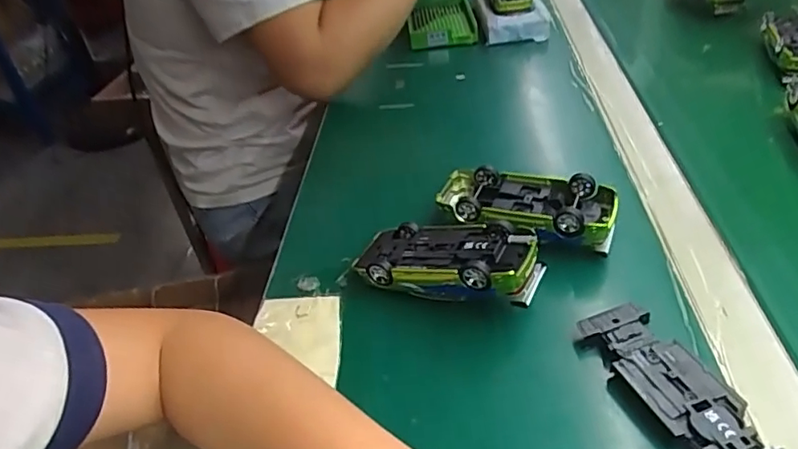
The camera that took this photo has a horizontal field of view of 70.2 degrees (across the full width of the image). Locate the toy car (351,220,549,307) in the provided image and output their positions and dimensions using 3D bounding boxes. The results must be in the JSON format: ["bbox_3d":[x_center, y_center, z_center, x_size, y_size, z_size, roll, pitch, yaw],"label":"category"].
[{"bbox_3d":[0.032,0.026,0.395,0.128,0.034,0.050,3,37,35],"label":"toy car"}]

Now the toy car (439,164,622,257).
[{"bbox_3d":[0.097,-0.012,0.440,0.132,0.035,0.062,8,41,18],"label":"toy car"}]

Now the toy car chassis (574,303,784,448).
[{"bbox_3d":[0.154,0.092,0.318,0.045,0.015,0.123,-18,40,-14],"label":"toy car chassis"}]

